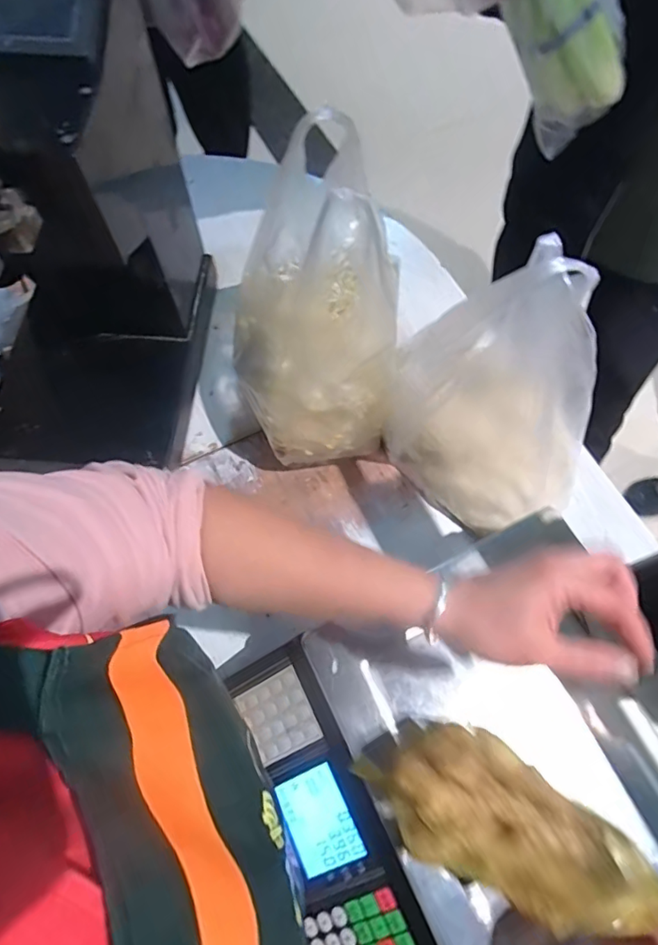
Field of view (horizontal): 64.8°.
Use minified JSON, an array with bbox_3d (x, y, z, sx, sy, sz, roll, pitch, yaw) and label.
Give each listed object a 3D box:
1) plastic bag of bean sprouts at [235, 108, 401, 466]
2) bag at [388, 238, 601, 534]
[{"bbox_3d":[-0.024,-0.175,0.571,0.171,0.298,0.221,-14,69,-7],"label":"plastic bag of bean sprouts"},{"bbox_3d":[0.198,-0.074,0.563,0.169,0.325,0.213,-38,73,-15],"label":"bag"}]

